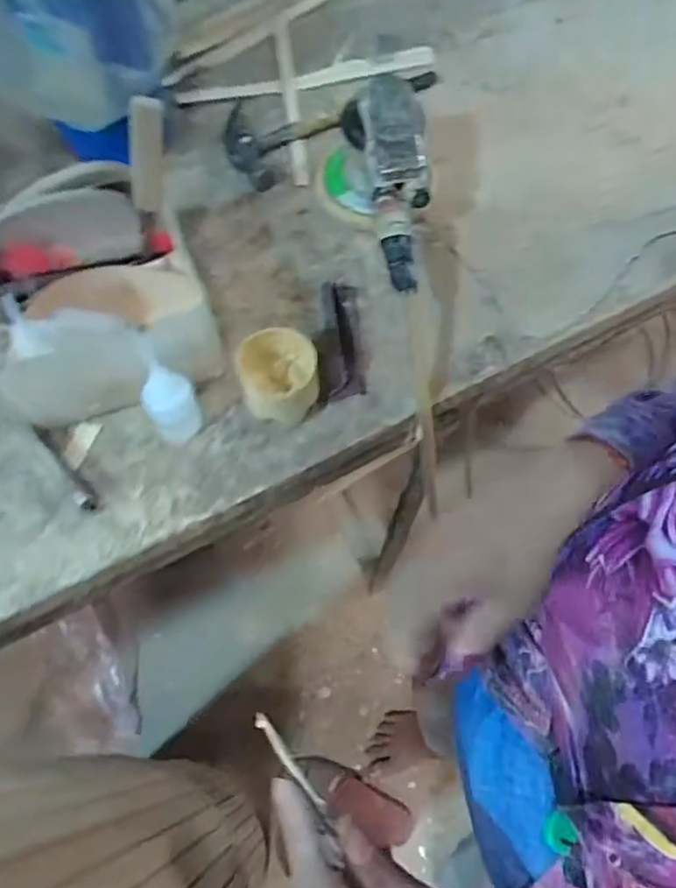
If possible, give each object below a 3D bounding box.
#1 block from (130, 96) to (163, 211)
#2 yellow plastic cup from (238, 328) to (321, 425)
[{"bbox_3d":[-0.137,-0.205,0.426,0.021,0.074,0.011,24,40,12],"label":"block"},{"bbox_3d":[-0.042,-0.047,0.440,0.054,0.058,0.059,1,62,-2],"label":"yellow plastic cup"}]

